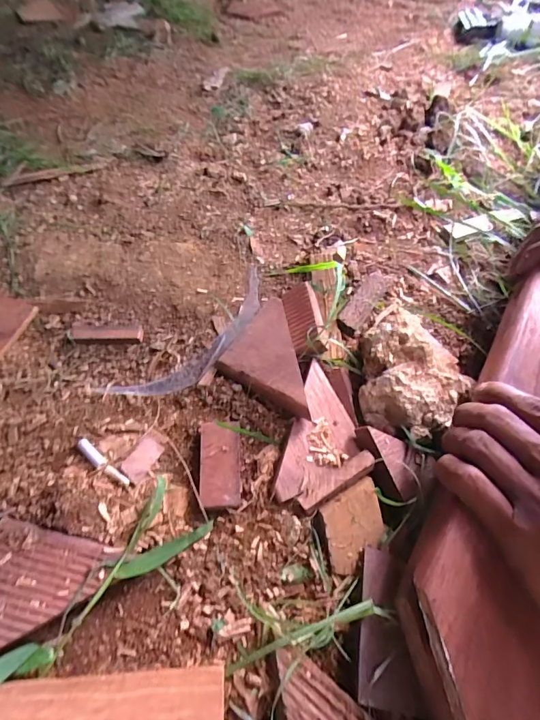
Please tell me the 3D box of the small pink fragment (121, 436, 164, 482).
[{"bbox_3d":[-0.099,0.077,0.312,0.019,0.004,0.035,36,48,-1],"label":"small pink fragment"}]

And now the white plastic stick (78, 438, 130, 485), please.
[{"bbox_3d":[-0.127,0.078,0.303,0.050,0.011,0.008,35,59,19],"label":"white plastic stick"}]

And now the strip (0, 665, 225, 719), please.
[{"bbox_3d":[-0.103,0.182,0.205,0.155,0.006,0.032,0,55,-5],"label":"strip"}]

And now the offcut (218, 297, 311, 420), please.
[{"bbox_3d":[-0.008,0.001,0.351,0.066,0.020,0.119,-12,52,2],"label":"offcut"}]

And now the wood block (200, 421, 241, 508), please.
[{"bbox_3d":[-0.038,0.079,0.310,0.030,0.015,0.066,-1,55,-5],"label":"wood block"}]

